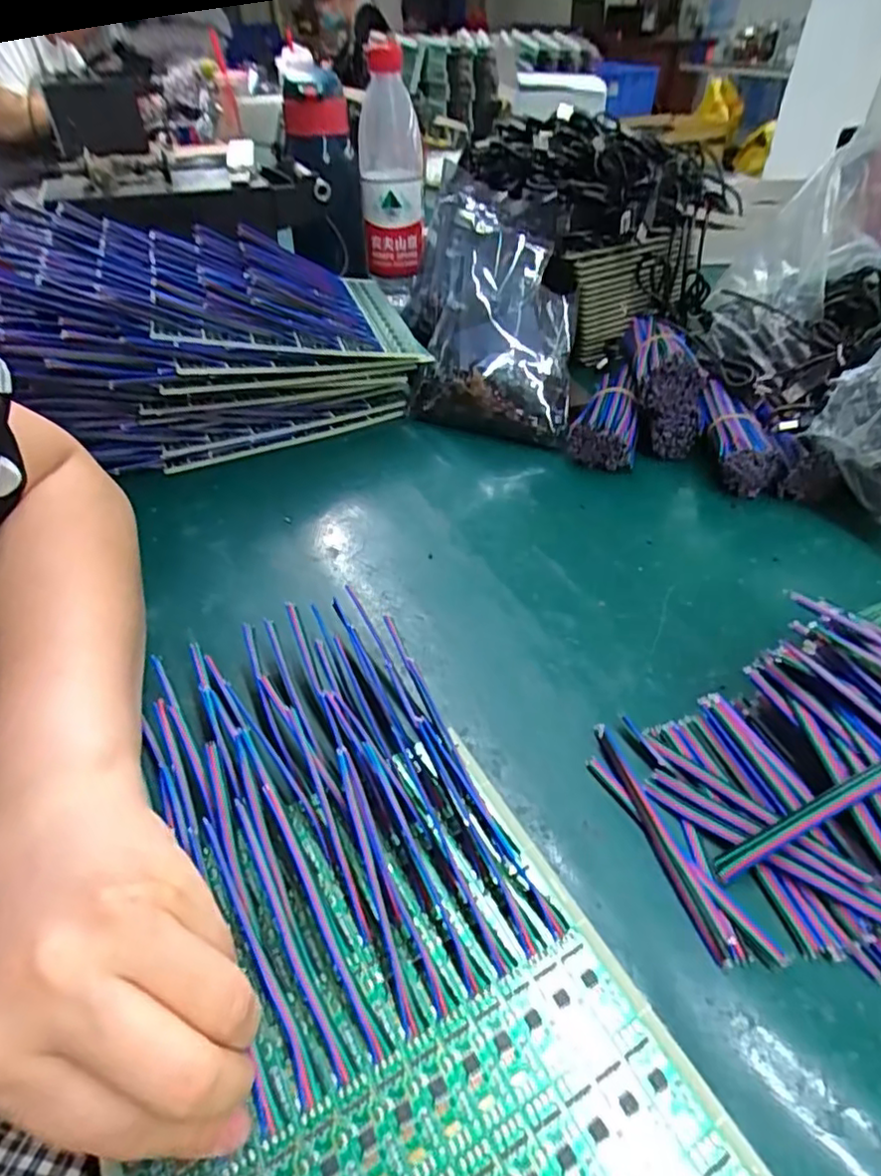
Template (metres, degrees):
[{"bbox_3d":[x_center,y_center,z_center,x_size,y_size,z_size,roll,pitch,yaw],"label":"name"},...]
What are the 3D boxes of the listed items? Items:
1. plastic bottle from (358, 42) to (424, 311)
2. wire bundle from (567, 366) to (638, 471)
[{"bbox_3d":[-0.050,-0.406,0.631,0.062,0.201,0.060,-3,43,-2],"label":"plastic bottle"},{"bbox_3d":[0.127,-0.132,0.474,0.047,0.032,0.087,11,56,13],"label":"wire bundle"}]

